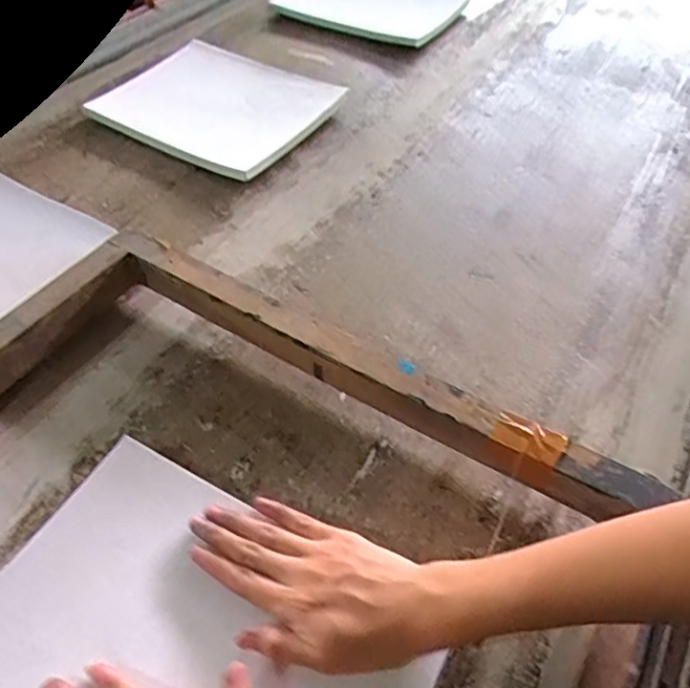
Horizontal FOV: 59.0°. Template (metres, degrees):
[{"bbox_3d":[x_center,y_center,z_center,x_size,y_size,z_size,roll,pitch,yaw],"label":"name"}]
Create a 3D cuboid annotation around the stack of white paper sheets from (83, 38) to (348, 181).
[{"bbox_3d":[-0.171,-0.313,0.784,0.284,0.027,0.221,27,54,19],"label":"stack of white paper sheets"}]

